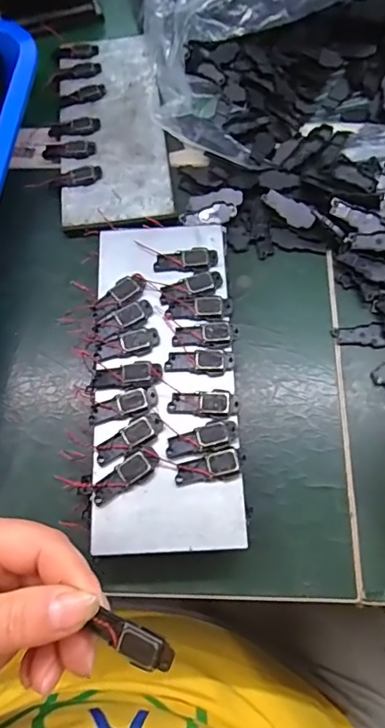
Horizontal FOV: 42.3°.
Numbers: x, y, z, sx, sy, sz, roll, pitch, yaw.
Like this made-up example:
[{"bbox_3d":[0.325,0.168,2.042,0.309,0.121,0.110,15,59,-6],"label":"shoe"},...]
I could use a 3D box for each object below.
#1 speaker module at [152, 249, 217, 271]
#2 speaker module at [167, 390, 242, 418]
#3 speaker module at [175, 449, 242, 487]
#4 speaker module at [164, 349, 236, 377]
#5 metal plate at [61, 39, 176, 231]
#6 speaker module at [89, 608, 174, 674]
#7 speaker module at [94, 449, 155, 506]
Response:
[{"bbox_3d":[-0.004,-0.064,0.310,0.039,0.004,0.015,-6,69,0],"label":"speaker module"},{"bbox_3d":[0.006,0.021,0.275,0.039,0.004,0.015,2,69,3],"label":"speaker module"},{"bbox_3d":[0.008,0.055,0.263,0.035,0.004,0.013,-13,69,-3],"label":"speaker module"},{"bbox_3d":[0.005,-0.001,0.286,0.038,0.004,0.015,4,70,5],"label":"speaker module"},{"bbox_3d":[-0.063,-0.186,0.382,0.078,0.006,0.193,-9,69,-1],"label":"metal plate"},{"bbox_3d":[-0.023,0.110,0.196,0.033,0.005,0.013,22,71,15],"label":"speaker module"},{"bbox_3d":[-0.037,0.062,0.262,0.034,0.005,0.014,-38,72,-12],"label":"speaker module"}]

